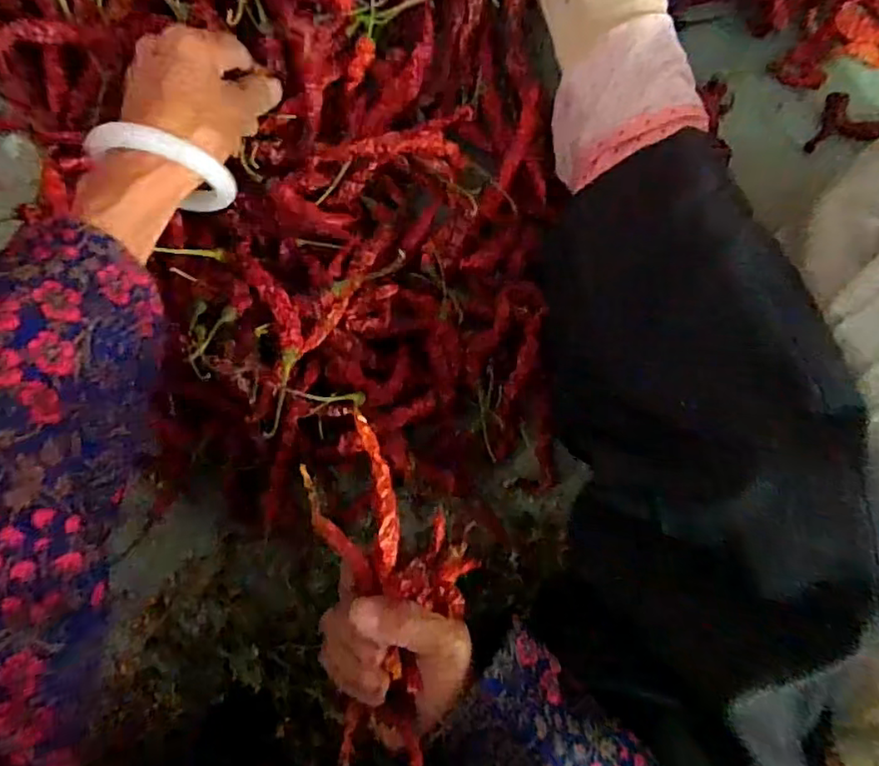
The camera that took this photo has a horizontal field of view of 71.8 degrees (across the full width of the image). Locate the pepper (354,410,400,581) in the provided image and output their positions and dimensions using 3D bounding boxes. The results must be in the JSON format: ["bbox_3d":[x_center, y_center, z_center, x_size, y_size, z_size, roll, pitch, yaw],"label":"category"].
[{"bbox_3d":[-0.028,0.053,0.294,0.013,0.006,0.078,-10,83,-5],"label":"pepper"}]

